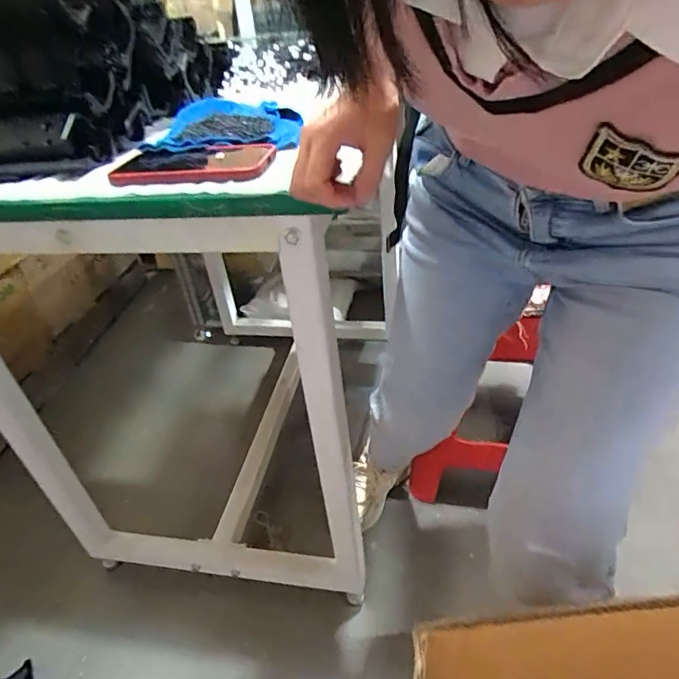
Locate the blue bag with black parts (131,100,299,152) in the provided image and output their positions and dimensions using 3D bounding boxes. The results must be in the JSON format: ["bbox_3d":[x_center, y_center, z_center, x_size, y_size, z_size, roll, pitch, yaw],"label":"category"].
[{"bbox_3d":[-0.141,-0.266,0.630,0.180,0.028,0.222,-1,35,6],"label":"blue bag with black parts"}]

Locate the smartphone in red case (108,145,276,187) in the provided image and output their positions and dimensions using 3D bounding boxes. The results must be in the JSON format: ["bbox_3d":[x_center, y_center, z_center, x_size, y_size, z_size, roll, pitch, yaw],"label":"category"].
[{"bbox_3d":[-0.151,-0.183,0.525,0.162,0.017,0.087,6,36,15],"label":"smartphone in red case"}]

